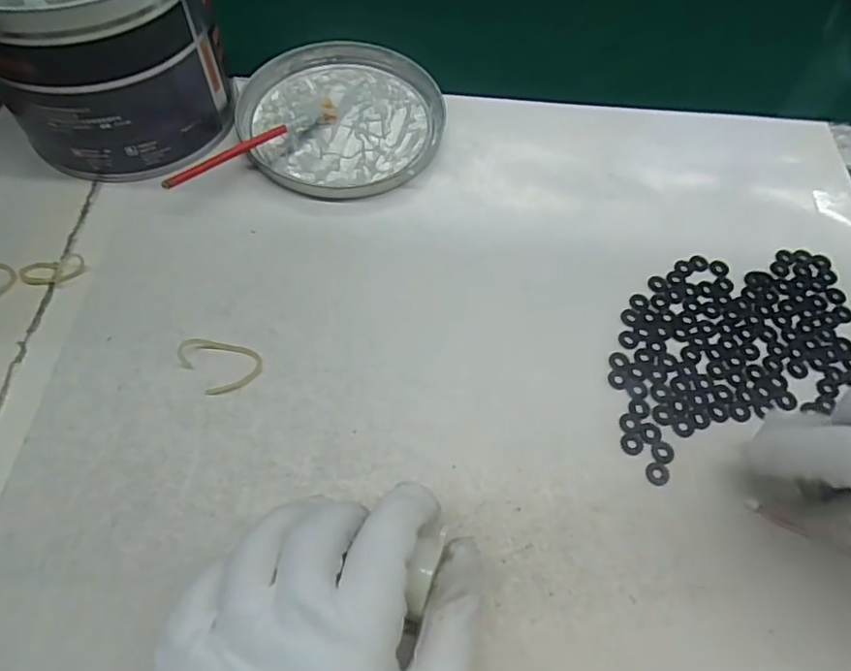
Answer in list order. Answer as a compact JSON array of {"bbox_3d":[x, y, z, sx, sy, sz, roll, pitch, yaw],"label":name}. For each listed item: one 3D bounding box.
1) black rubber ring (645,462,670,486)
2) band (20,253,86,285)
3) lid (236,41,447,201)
[{"bbox_3d":[0.109,0.064,0.259,0.012,0.004,0.011,1,60,-2],"label":"black rubber ring"},{"bbox_3d":[-0.199,-0.035,0.296,0.031,0.004,0.018,-19,63,-13],"label":"band"},{"bbox_3d":[-0.053,-0.143,0.360,0.125,0.012,0.132,1,60,-2],"label":"lid"}]

